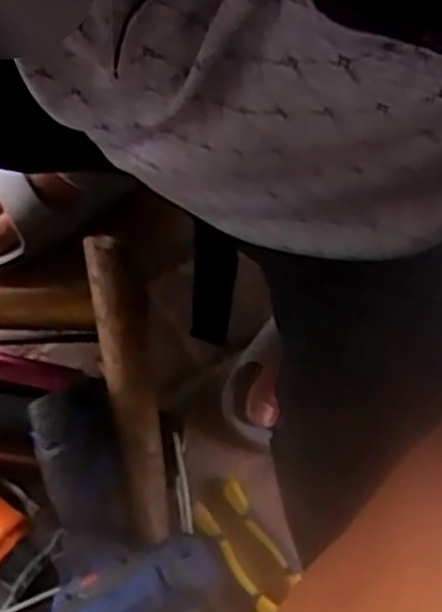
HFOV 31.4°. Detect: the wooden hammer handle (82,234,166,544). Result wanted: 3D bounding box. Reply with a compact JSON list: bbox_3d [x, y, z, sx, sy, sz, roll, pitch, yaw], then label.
[{"bbox_3d":[-0.069,0.060,0.594,0.033,0.034,0.224,-10,86,-5],"label":"wooden hammer handle"}]

